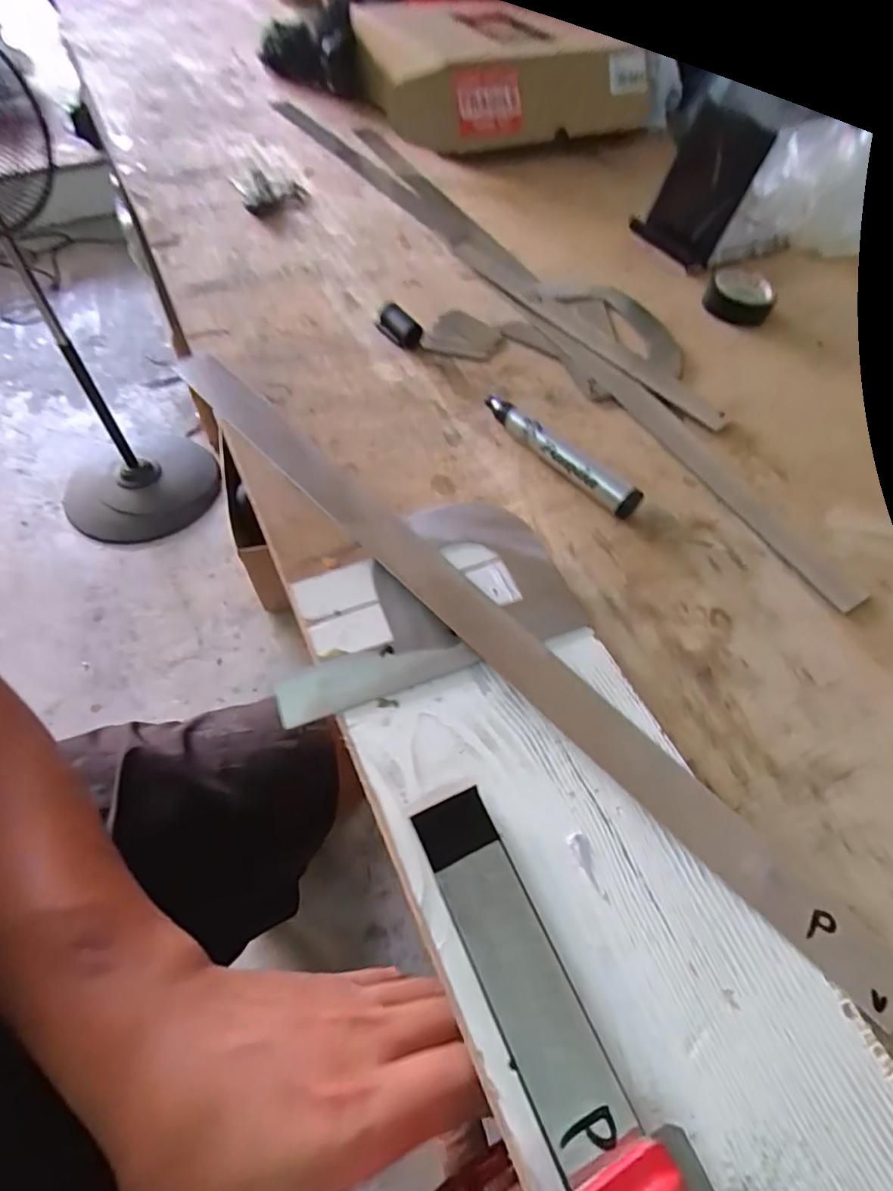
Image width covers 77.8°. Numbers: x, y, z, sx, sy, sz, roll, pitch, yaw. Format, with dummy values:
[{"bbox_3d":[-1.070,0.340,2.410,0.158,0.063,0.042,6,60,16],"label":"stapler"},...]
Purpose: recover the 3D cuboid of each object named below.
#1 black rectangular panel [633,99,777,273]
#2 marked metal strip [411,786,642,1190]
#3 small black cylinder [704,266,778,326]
[{"bbox_3d":[0.212,-0.337,0.460,0.015,0.101,0.078,-7,46,-47],"label":"black rectangular panel"},{"bbox_3d":[0.041,0.155,0.165,0.027,0.007,0.194,-23,62,-13],"label":"marked metal strip"},{"bbox_3d":[0.229,-0.233,0.432,0.050,0.021,0.042,29,61,14],"label":"small black cylinder"}]

